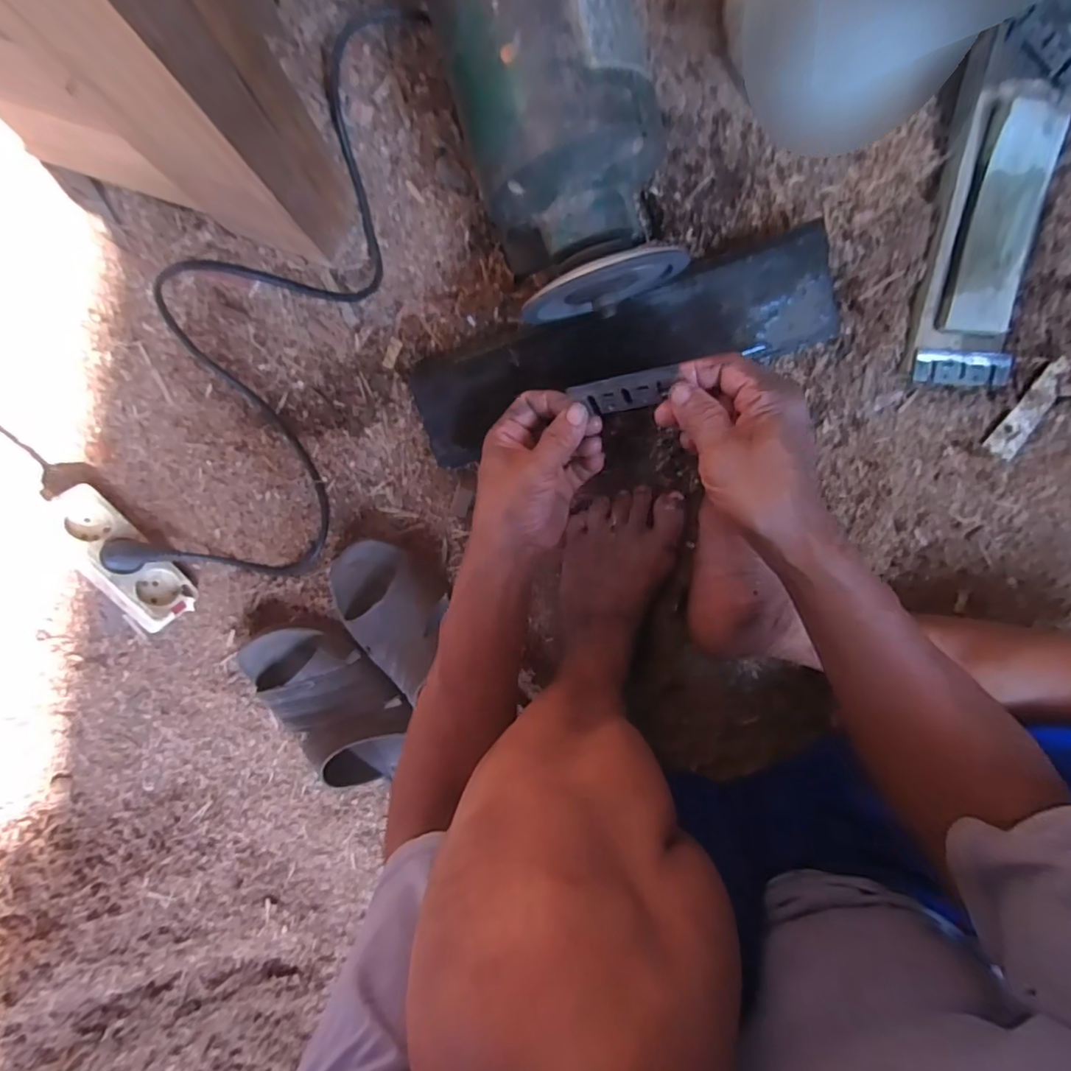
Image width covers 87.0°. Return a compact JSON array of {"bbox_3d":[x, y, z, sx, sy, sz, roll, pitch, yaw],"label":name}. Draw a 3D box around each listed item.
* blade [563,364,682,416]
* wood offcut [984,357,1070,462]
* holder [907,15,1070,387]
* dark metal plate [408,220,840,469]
[{"bbox_3d":[0.064,-0.100,0.398,0.074,0.006,0.026,-6,125,24],"label":"blade"},{"bbox_3d":[0.485,-0.138,0.534,0.027,0.011,0.147,36,98,-4],"label":"wood offcut"},{"bbox_3d":[0.403,-0.277,0.491,0.097,0.052,0.287,7,99,1],"label":"holder"},{"bbox_3d":[0.079,-0.169,0.514,0.386,0.038,0.107,-18,99,7],"label":"dark metal plate"}]

